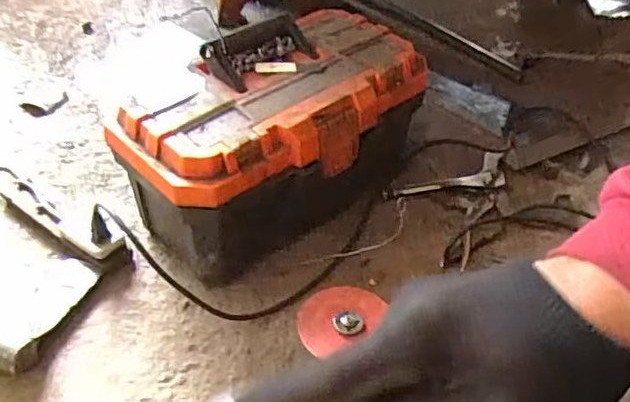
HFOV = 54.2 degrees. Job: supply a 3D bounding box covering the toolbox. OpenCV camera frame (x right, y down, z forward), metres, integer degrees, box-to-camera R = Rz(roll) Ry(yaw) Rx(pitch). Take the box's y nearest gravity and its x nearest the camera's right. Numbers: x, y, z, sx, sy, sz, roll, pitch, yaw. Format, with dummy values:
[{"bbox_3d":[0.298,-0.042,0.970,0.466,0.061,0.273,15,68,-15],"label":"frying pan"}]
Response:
[{"bbox_3d":[-0.041,-0.067,0.784,0.376,0.221,0.194,-32,52,-32],"label":"toolbox"}]

